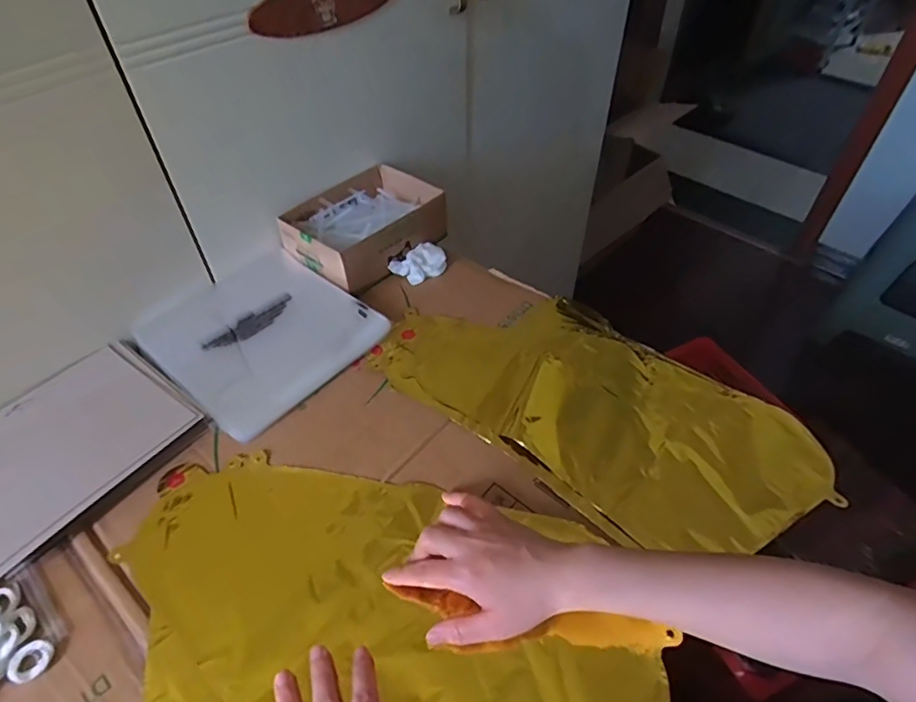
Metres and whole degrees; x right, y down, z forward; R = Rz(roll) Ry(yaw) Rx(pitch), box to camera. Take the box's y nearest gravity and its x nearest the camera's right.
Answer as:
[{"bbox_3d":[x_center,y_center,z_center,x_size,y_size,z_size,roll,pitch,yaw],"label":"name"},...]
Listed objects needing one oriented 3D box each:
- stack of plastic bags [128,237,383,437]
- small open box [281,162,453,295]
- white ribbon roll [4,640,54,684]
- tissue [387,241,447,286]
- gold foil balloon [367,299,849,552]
[{"bbox_3d":[-0.220,-0.022,0.609,0.214,0.018,0.201,33,55,28],"label":"stack of plastic bags"},{"bbox_3d":[-0.118,-0.164,0.700,0.144,0.052,0.193,29,53,25],"label":"small open box"},{"bbox_3d":[-0.305,0.221,0.388,0.026,0.006,0.027,-1,47,1],"label":"white ribbon roll"},{"bbox_3d":[-0.046,-0.111,0.687,0.070,0.023,0.043,-34,55,-27],"label":"tissue"},{"bbox_3d":[0.135,0.048,0.558,0.425,0.028,0.214,29,54,26],"label":"gold foil balloon"}]

